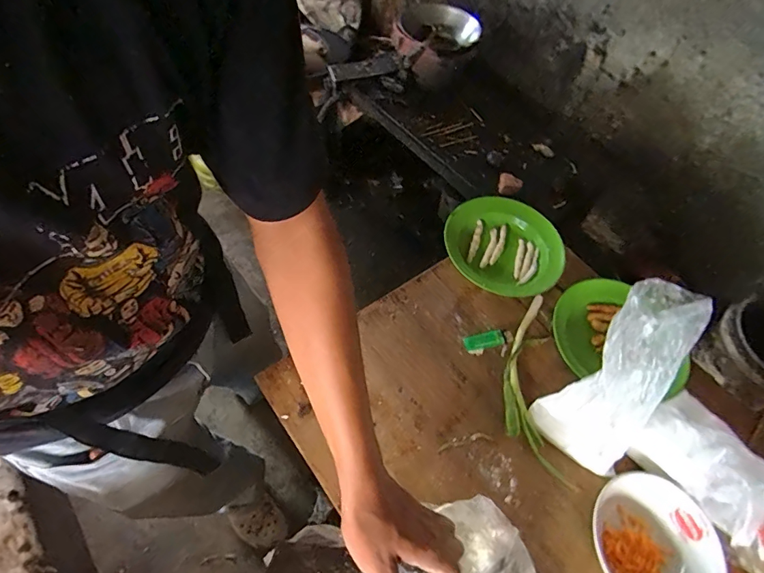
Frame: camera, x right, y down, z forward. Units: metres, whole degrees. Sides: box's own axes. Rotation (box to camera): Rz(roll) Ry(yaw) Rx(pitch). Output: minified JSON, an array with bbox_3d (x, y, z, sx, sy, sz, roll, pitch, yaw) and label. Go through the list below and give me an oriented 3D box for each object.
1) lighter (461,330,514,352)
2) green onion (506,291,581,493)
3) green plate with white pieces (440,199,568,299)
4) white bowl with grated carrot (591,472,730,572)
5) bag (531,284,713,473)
[{"bbox_3d":[0.169,0.084,0.691,0.076,0.012,0.026,-8,60,-9],"label":"lighter"},{"bbox_3d":[0.222,0.138,0.652,0.088,0.029,0.295,5,59,-1],"label":"green onion"},{"bbox_3d":[0.218,-0.075,0.777,0.201,0.020,0.207,-37,68,-22],"label":"green plate with white pieces"},{"bbox_3d":[0.333,0.320,0.529,0.139,0.060,0.153,23,61,9],"label":"white bowl with grated carrot"},{"bbox_3d":[0.298,0.117,0.560,0.112,0.264,0.081,23,35,9],"label":"bag"}]

